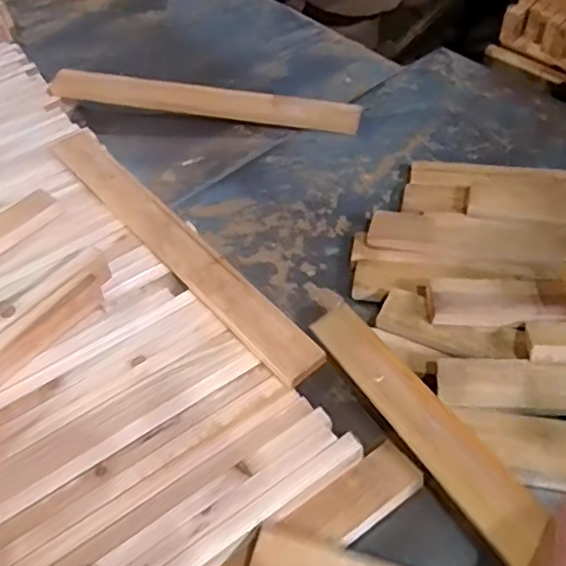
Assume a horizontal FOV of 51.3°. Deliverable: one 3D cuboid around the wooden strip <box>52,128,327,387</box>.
[{"bbox_3d":[-0.147,-0.065,0.718,0.057,0.031,0.537,-34,56,-21],"label":"wooden strip"}]

